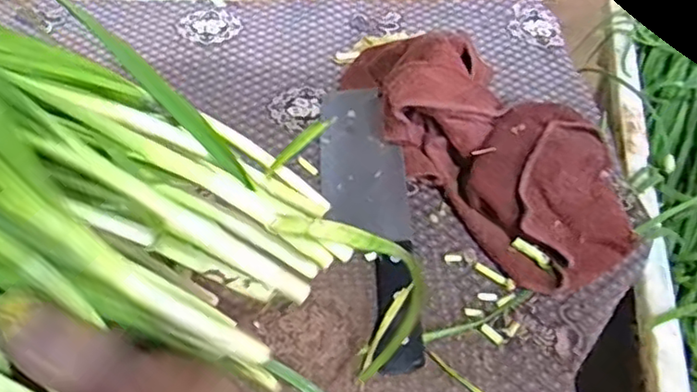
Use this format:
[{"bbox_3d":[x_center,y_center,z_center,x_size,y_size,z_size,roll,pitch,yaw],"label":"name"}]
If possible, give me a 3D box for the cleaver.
[{"bbox_3d":[0.014,0.010,0.492,0.067,0.019,0.262,-1,51,-2],"label":"cleaver"}]

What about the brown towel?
[{"bbox_3d":[0.109,-0.061,0.515,0.136,0.079,0.291,-32,59,-24],"label":"brown towel"}]

